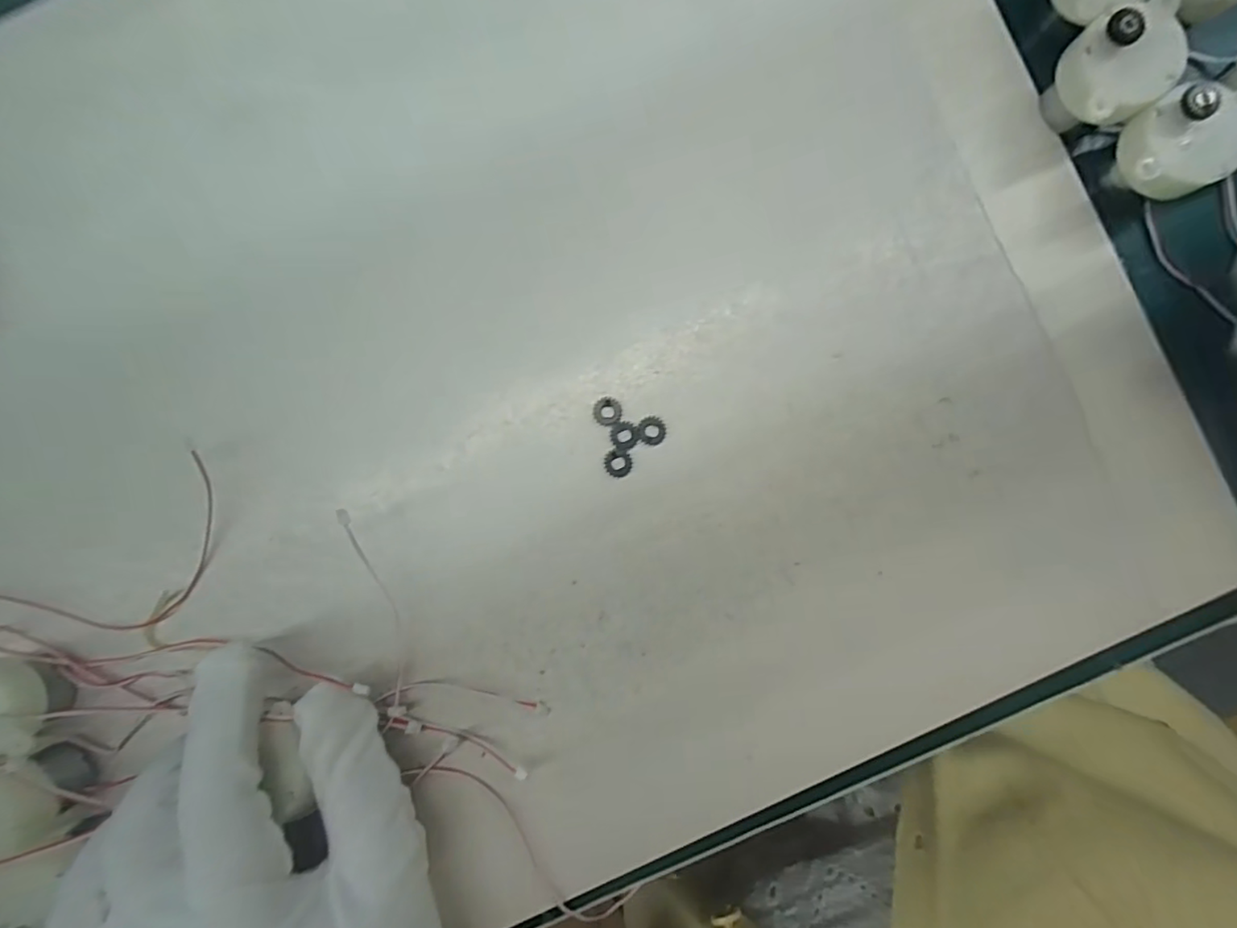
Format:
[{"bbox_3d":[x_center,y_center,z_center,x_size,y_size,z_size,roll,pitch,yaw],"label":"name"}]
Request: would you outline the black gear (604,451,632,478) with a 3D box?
[{"bbox_3d":[0.000,0.000,0.205,0.010,0.004,0.010,0,91,1],"label":"black gear"}]

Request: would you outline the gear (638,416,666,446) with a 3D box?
[{"bbox_3d":[0.013,-0.012,0.206,0.010,0.004,0.010,0,91,1],"label":"gear"}]

